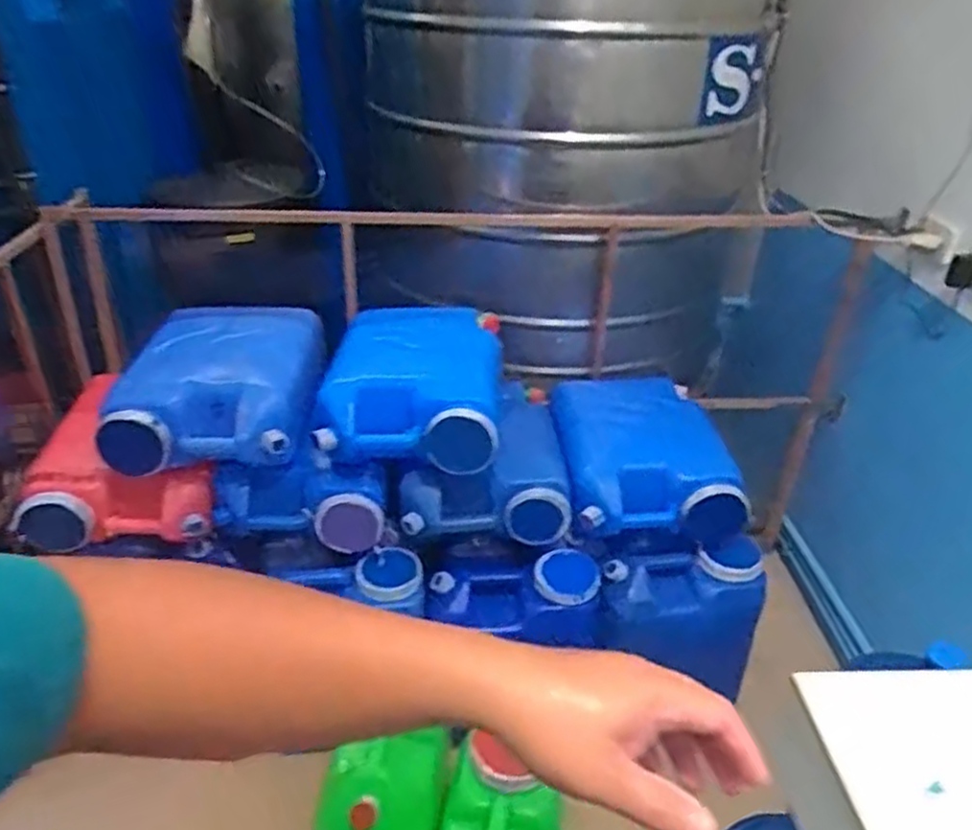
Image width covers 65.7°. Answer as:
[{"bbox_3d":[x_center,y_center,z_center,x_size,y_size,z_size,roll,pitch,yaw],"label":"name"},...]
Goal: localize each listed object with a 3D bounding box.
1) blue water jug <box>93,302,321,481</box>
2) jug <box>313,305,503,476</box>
[{"bbox_3d":[-0.494,-0.061,1.424,0.349,0.154,0.347,0,31,-3],"label":"blue water jug"},{"bbox_3d":[-0.122,-0.060,1.463,0.328,0.182,0.377,4,31,5],"label":"jug"}]

